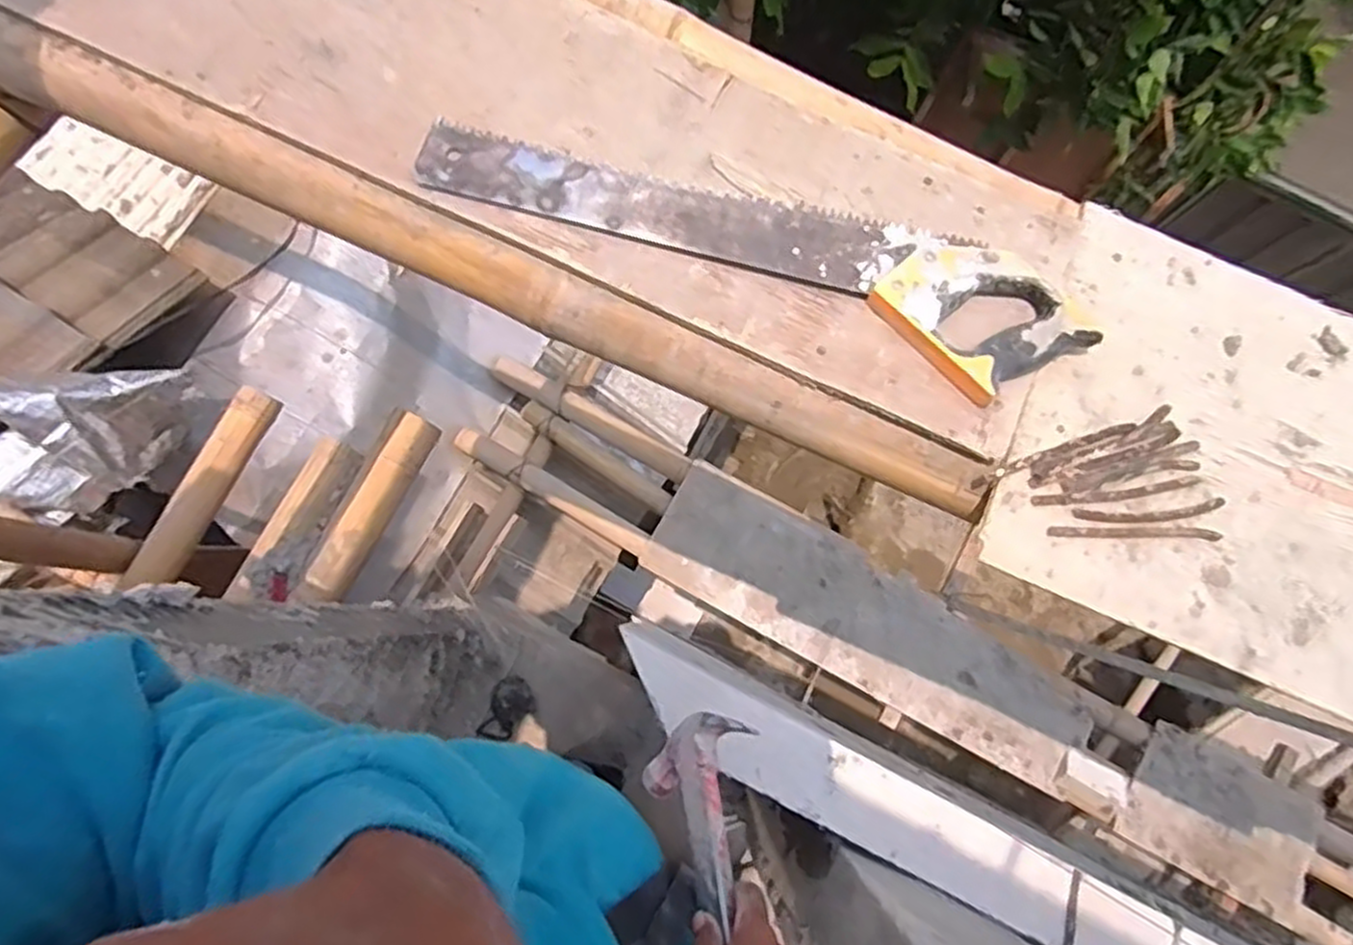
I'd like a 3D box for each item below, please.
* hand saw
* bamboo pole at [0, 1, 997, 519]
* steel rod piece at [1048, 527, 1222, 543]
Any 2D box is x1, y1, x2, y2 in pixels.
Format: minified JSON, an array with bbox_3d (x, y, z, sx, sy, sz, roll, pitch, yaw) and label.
[{"bbox_3d":[0.061,-0.183,0.592,0.516,0.023,0.115,22,80,3],"label":"hand saw"},{"bbox_3d":[-0.257,-0.211,0.616,1.096,0.082,0.059,24,80,3],"label":"bamboo pole"},{"bbox_3d":[0.338,0.044,0.565,0.125,0.004,0.009,2,79,-1],"label":"steel rod piece"}]

